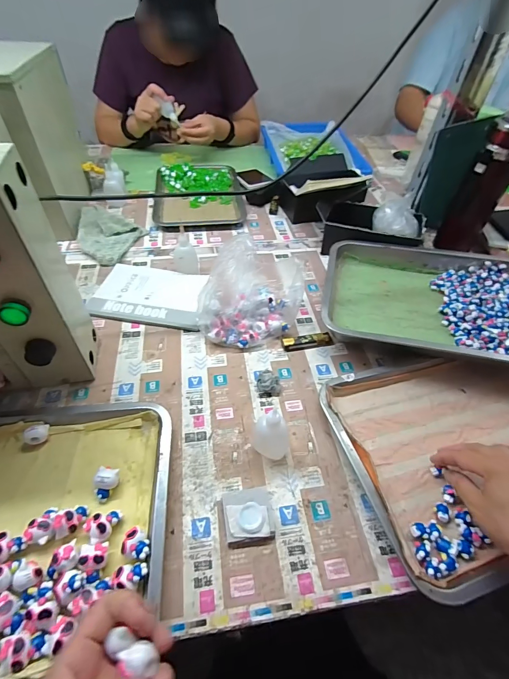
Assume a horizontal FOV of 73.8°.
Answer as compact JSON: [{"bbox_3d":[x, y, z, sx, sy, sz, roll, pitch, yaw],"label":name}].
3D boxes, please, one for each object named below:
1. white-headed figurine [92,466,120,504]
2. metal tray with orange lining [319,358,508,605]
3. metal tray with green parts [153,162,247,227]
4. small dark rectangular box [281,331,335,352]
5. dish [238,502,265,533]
[{"bbox_3d":[-0.162,0.156,0.369,0.023,0.023,0.033,12,49,7],"label":"white-headed figurine"},{"bbox_3d":[0.269,0.123,0.418,0.305,0.032,0.254,-12,50,-13],"label":"metal tray with orange lining"},{"bbox_3d":[-0.139,-0.367,0.842,0.208,0.027,0.270,-6,49,-8],"label":"metal tray with green parts"},{"bbox_3d":[0.086,0.003,0.536,0.083,0.016,0.020,-11,53,-10],"label":"small dark rectangular box"},{"bbox_3d":[-0.003,0.186,0.354,0.026,0.006,0.028,1,49,-2],"label":"dish"}]

